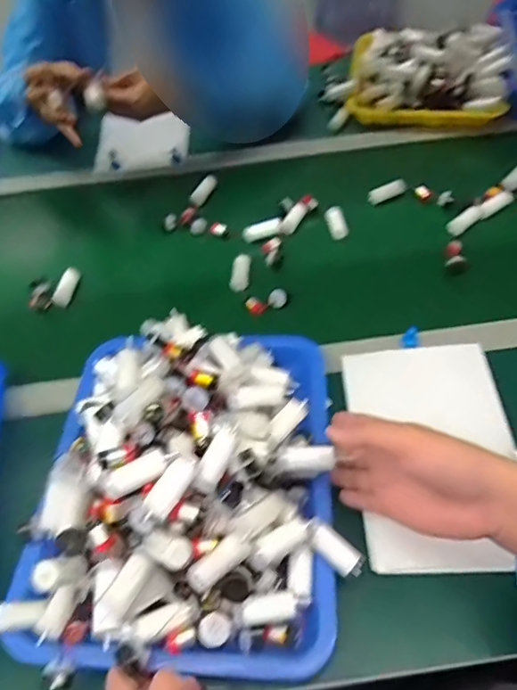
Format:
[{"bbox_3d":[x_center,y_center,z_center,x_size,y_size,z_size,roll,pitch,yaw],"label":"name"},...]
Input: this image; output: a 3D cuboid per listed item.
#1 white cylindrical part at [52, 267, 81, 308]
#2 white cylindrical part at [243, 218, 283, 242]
[{"bbox_3d":[-0.253,-0.077,0.718,0.018,0.019,0.052,15,74,16],"label":"white cylindrical part"},{"bbox_3d":[0.005,-0.160,0.755,0.056,0.018,0.016,-17,49,13],"label":"white cylindrical part"}]

